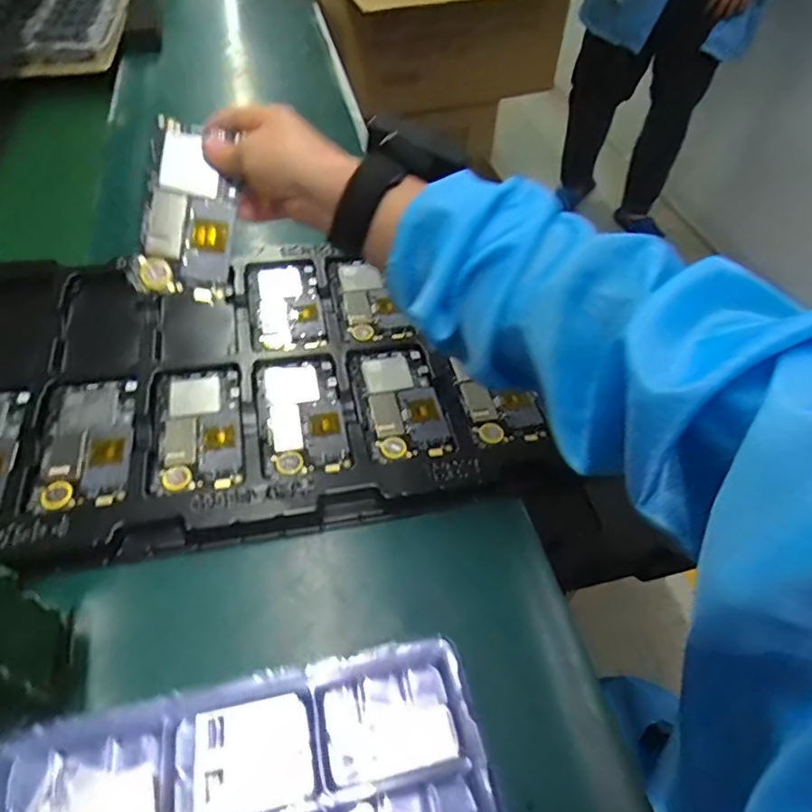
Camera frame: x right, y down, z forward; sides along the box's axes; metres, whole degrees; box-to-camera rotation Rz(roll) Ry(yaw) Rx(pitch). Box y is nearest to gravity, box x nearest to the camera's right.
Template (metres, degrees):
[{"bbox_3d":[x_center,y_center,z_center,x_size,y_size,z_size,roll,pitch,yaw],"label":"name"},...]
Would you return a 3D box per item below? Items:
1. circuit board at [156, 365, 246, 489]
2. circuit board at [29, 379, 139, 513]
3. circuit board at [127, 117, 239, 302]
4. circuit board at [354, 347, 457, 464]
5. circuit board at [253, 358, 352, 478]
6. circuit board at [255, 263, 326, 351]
[{"bbox_3d":[-0.166,0.017,0.474,0.064,0.008,0.124,-11,51,-10],"label":"circuit board"},{"bbox_3d":[-0.247,0.026,0.458,0.065,0.009,0.126,-9,51,-9],"label":"circuit board"},{"bbox_3d":[-0.151,-0.138,0.417,0.066,0.008,0.120,9,87,-6],"label":"circuit board"},{"bbox_3d":[-0.004,-0.005,0.506,0.063,0.007,0.126,-9,51,-8],"label":"circuit board"},{"bbox_3d":[-0.087,0.006,0.490,0.071,0.005,0.129,-12,51,-11],"label":"circuit board"},{"bbox_3d":[-0.116,-0.101,0.577,0.064,0.006,0.121,-7,50,-7],"label":"circuit board"}]

